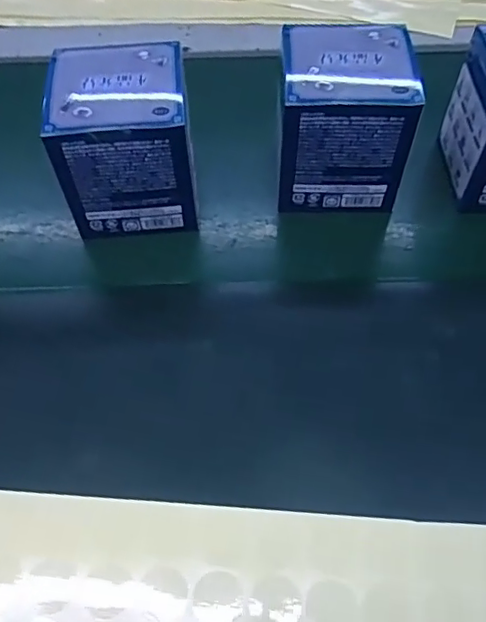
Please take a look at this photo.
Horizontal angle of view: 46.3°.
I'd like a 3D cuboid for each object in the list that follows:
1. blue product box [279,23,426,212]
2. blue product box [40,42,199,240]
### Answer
[{"bbox_3d":[0.067,-0.125,0.380,0.088,0.097,0.082,0,59,3],"label":"blue product box"},{"bbox_3d":[-0.076,-0.110,0.375,0.086,0.097,0.086,-6,59,0],"label":"blue product box"}]

